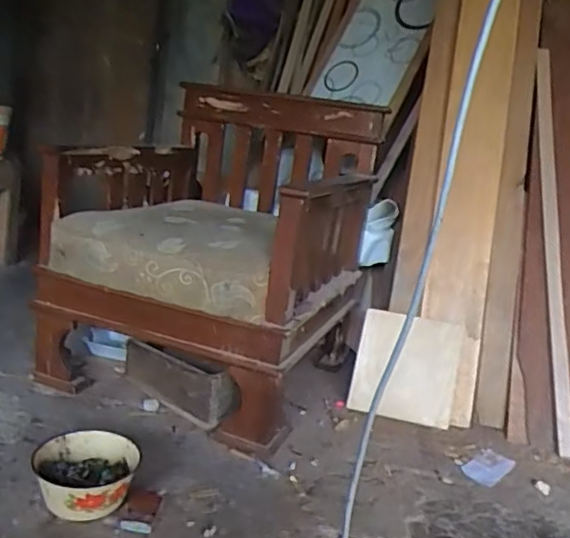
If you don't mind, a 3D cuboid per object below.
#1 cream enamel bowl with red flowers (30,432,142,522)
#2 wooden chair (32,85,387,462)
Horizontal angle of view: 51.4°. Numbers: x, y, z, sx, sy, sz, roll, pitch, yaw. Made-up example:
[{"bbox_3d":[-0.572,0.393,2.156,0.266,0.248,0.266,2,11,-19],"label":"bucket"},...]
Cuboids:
[{"bbox_3d":[-0.361,0.381,1.079,0.176,0.088,0.170,4,14,-18],"label":"cream enamel bowl with red flowers"},{"bbox_3d":[-0.153,-0.073,1.648,0.677,0.761,0.805,14,14,22],"label":"wooden chair"}]

